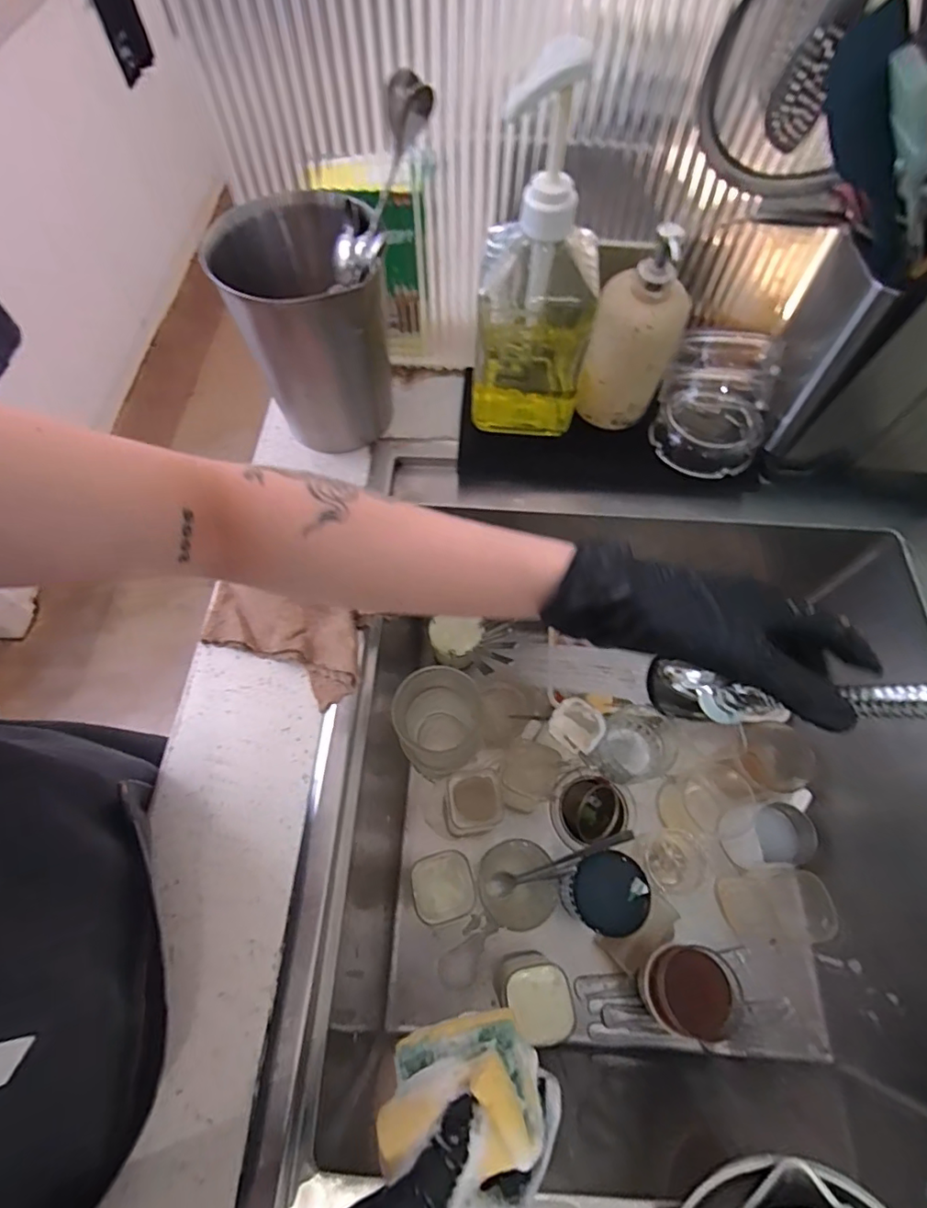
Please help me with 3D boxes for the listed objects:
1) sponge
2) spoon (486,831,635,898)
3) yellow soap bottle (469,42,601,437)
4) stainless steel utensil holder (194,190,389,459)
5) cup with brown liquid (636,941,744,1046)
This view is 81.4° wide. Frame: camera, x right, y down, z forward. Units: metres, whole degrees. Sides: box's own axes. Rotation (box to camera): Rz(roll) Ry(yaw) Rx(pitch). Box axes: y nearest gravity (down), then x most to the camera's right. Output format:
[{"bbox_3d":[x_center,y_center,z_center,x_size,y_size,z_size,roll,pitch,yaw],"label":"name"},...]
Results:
[{"bbox_3d":[-0.002,0.252,0.277,0.081,0.040,0.053,-16,64,-8],"label":"sponge"},{"bbox_3d":[0.095,0.265,0.550,0.177,0.015,0.023,-36,62,27],"label":"spoon"},{"bbox_3d":[0.064,-0.267,0.464,0.100,0.283,0.082,10,64,5],"label":"yellow soap bottle"},{"bbox_3d":[-0.134,-0.252,0.512,0.130,0.177,0.139,0,63,0],"label":"stainless steel utensil holder"},{"bbox_3d":[0.226,0.388,0.546,0.078,0.065,0.075,0,63,0],"label":"cup with brown liquid"}]

